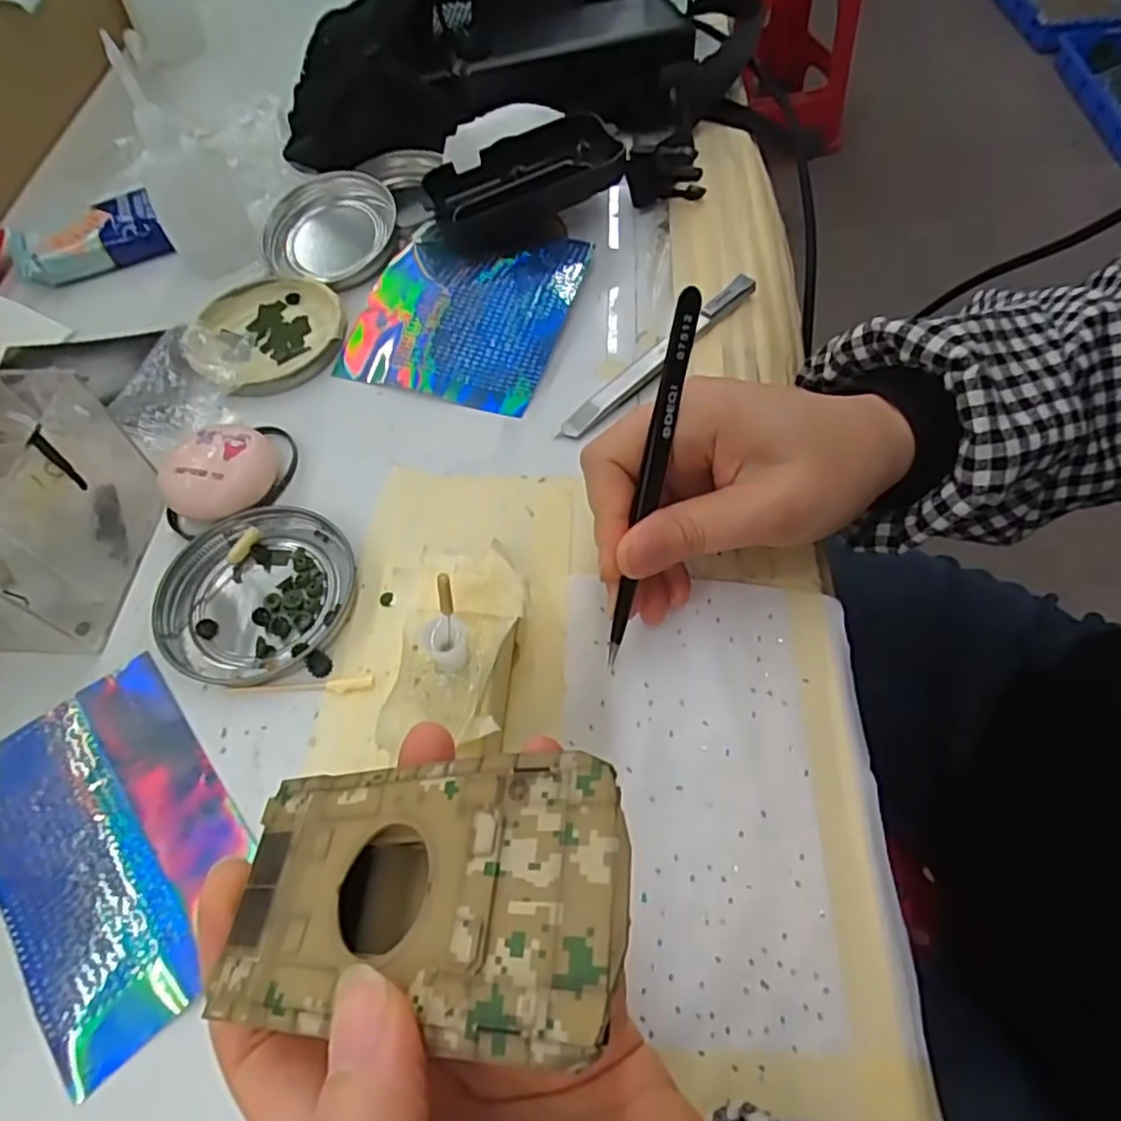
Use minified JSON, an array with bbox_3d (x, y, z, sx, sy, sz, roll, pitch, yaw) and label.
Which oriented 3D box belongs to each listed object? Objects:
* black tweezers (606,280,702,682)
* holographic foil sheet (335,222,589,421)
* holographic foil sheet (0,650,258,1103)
[{"bbox_3d":[0.031,-0.023,0.235,0.008,0.134,0.008,13,22,10],"label":"black tweezers"},{"bbox_3d":[-0.051,-0.135,0.355,0.108,0.012,0.115,14,61,12],"label":"holographic foil sheet"},{"bbox_3d":[-0.156,0.098,0.232,0.077,0.004,0.121,-38,66,-17],"label":"holographic foil sheet"}]

